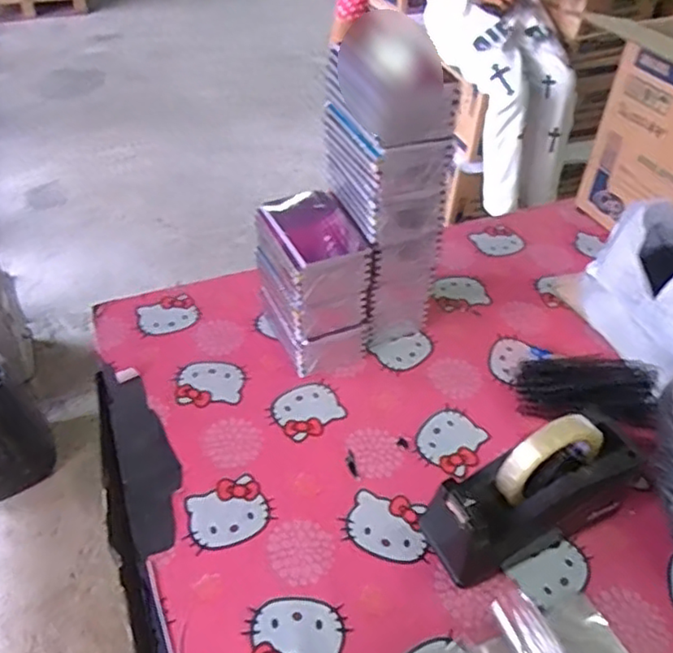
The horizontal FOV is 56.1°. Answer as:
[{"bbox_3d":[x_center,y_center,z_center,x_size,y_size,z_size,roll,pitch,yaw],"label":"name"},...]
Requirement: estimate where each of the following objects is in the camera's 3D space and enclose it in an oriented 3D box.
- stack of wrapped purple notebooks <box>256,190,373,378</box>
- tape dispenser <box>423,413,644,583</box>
[{"bbox_3d":[-0.034,-0.055,0.784,0.106,0.177,0.153,-17,47,-19],"label":"stack of wrapped purple notebooks"},{"bbox_3d":[0.190,0.153,0.595,0.215,0.133,0.074,-18,47,-19],"label":"tape dispenser"}]

